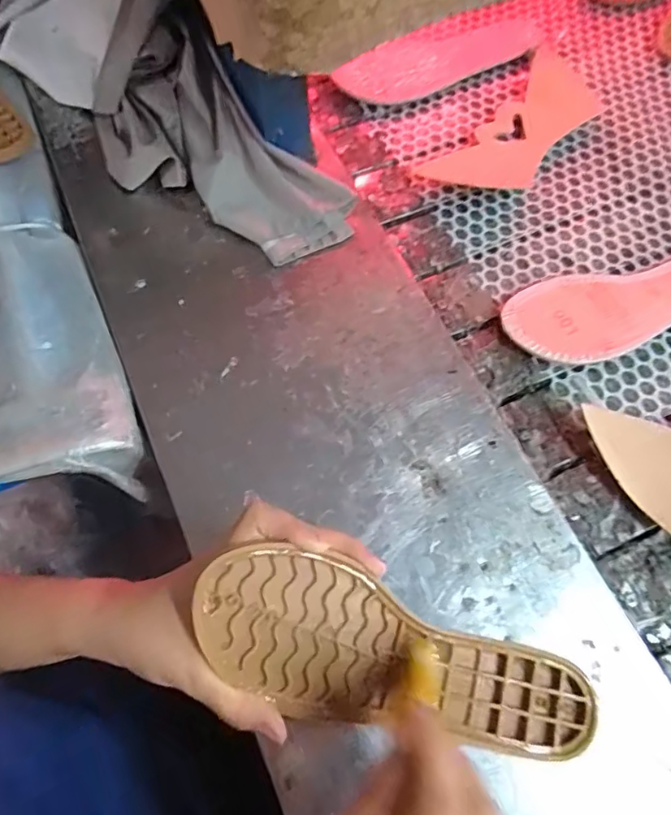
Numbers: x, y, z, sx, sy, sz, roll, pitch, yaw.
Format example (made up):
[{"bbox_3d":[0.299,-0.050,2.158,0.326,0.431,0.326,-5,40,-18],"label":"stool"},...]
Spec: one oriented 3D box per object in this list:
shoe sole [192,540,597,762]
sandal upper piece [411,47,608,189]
[{"bbox_3d":[0.034,0.143,0.305,0.226,0.037,0.076,22,67,-8],"label":"shoe sole"},{"bbox_3d":[0.182,-0.273,0.535,0.089,0.015,0.208,39,70,14],"label":"sandal upper piece"}]

